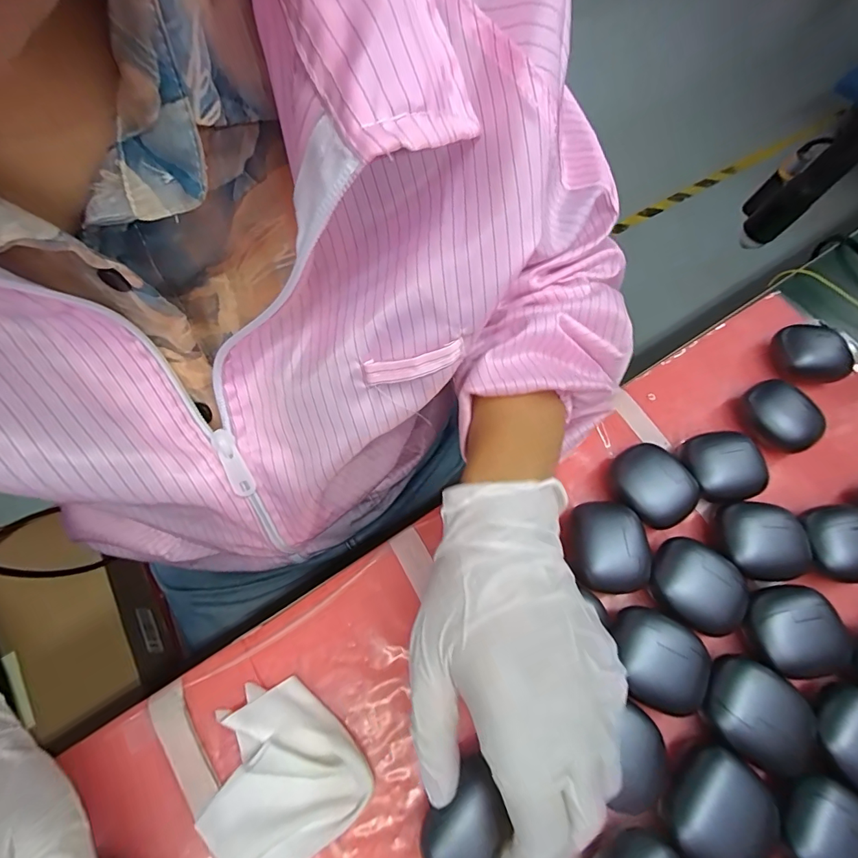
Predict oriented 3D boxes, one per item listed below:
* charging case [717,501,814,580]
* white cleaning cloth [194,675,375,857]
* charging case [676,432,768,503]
[{"bbox_3d":[0.225,0.077,0.292,0.057,0.033,0.050,10,66,0],"label":"charging case"},{"bbox_3d":[-0.082,0.182,0.223,0.077,0.020,0.082,-40,75,-19],"label":"white cleaning cloth"},{"bbox_3d":[0.209,0.028,0.310,0.047,0.027,0.049,-10,62,-6],"label":"charging case"}]

